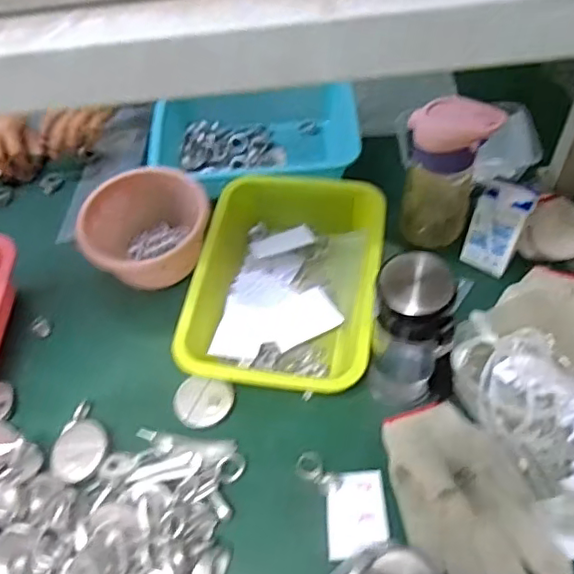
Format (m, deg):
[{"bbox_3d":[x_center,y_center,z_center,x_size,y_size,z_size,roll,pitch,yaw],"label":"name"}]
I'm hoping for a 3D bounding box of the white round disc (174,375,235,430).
[{"bbox_3d":[-0.088,0.120,0.614,0.058,0.007,0.053,8,57,10],"label":"white round disc"}]

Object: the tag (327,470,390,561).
[{"bbox_3d":[0.066,0.213,0.556,0.056,0.007,0.075,-3,59,-1],"label":"tag"}]

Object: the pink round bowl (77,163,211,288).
[{"bbox_3d":[-0.167,-0.062,0.712,0.147,0.081,0.131,-31,59,-16],"label":"pink round bowl"}]

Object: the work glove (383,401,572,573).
[{"bbox_3d":[0.166,0.197,0.540,0.116,0.016,0.192,-14,56,-5],"label":"work glove"}]

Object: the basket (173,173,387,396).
[{"bbox_3d":[0.002,-0.005,0.664,0.191,0.066,0.252,6,57,8],"label":"basket"}]

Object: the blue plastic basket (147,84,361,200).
[{"bbox_3d":[-0.039,-0.203,0.820,0.271,0.087,0.186,1,56,4],"label":"blue plastic basket"}]

